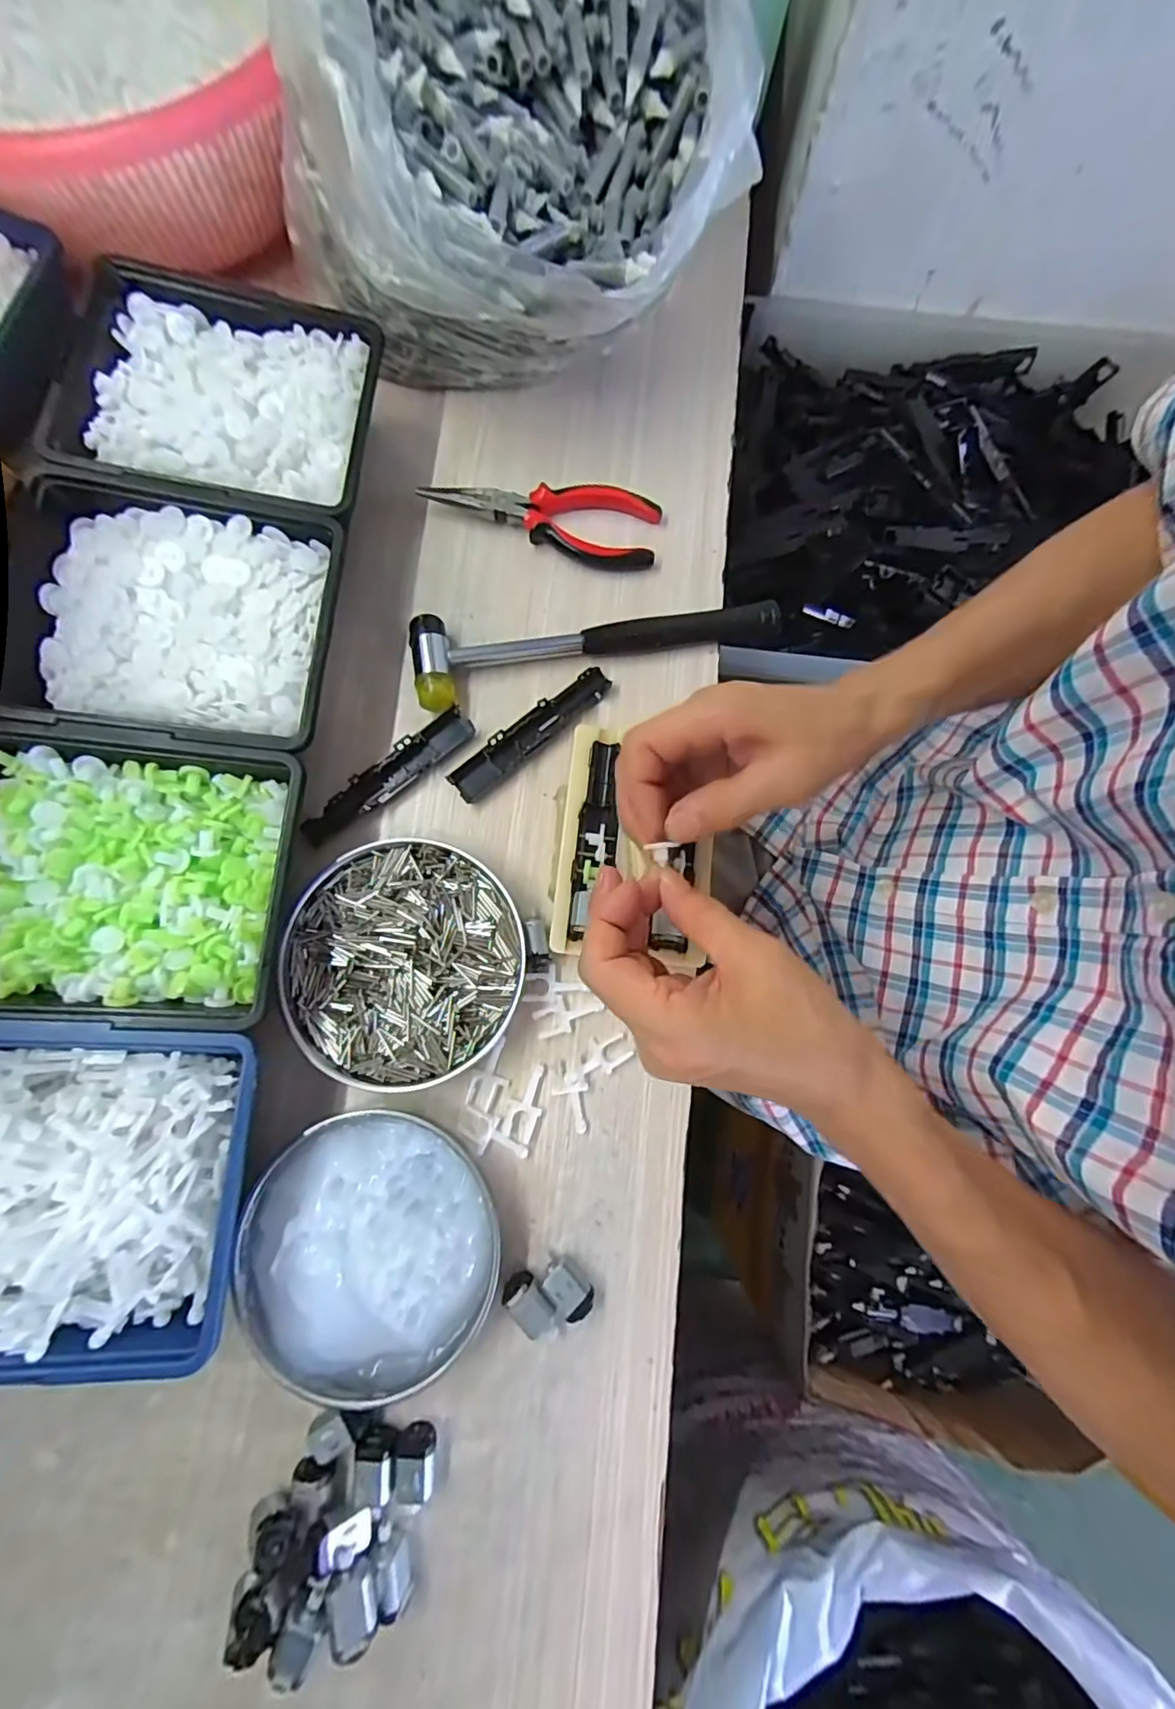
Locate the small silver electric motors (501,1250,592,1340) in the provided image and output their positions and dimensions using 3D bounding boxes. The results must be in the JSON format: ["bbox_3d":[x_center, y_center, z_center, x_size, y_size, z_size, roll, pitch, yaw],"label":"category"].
[{"bbox_3d":[-0.020,0.233,0.302,0.041,0.017,0.029,-27,80,-6],"label":"small silver electric motors"}]

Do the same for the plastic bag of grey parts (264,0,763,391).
[{"bbox_3d":[-0.037,-0.414,0.335,0.229,0.146,0.249,40,80,7],"label":"plastic bag of grey parts"}]

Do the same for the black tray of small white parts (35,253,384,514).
[{"bbox_3d":[-0.219,-0.276,0.344,0.167,0.033,0.147,3,78,-1],"label":"black tray of small white parts"}]

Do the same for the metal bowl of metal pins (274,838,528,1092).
[{"bbox_3d":[-0.103,0.060,0.324,0.129,0.034,0.130,0,78,-1],"label":"metal bowl of metal pins"}]

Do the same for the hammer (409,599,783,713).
[{"bbox_3d":[0.006,-0.146,0.371,0.237,0.021,0.054,-14,79,-4],"label":"hammer"}]

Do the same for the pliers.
[{"bbox_3d":[-0.031,-0.230,0.391,0.156,0.021,0.052,10,78,1],"label":"pliers"}]

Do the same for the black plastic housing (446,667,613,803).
[{"bbox_3d":[-0.036,-0.078,0.365,0.118,0.010,0.022,-40,82,-8],"label":"black plastic housing"}]

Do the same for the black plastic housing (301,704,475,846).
[{"bbox_3d":[-0.124,-0.049,0.358,0.119,0.012,0.023,-38,82,-8],"label":"black plastic housing"}]

